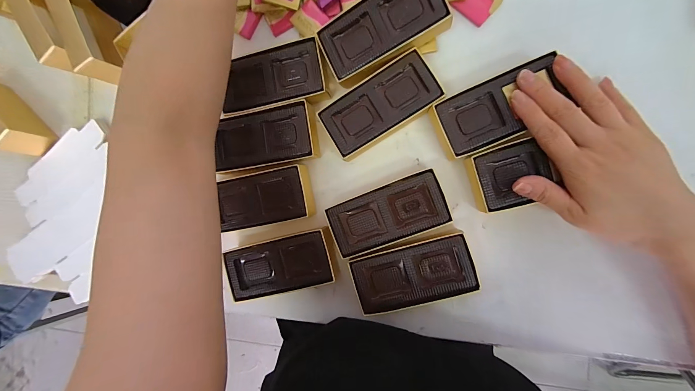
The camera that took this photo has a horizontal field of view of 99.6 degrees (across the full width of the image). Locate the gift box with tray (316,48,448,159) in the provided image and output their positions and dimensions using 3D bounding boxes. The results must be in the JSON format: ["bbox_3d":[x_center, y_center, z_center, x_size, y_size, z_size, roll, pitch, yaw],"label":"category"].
[{"bbox_3d":[0.032,-0.089,0.296,0.112,0.029,0.057,-32,87,10],"label":"gift box with tray"}]

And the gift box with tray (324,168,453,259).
[{"bbox_3d":[0.040,0.018,0.299,0.112,0.033,0.054,-21,88,10],"label":"gift box with tray"}]

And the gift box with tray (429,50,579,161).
[{"bbox_3d":[0.137,-0.077,0.277,0.106,0.028,0.060,-20,92,9],"label":"gift box with tray"}]

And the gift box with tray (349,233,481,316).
[{"bbox_3d":[0.065,0.078,0.296,0.112,0.030,0.058,-16,89,10],"label":"gift box with tray"}]

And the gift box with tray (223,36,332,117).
[{"bbox_3d":[-0.077,-0.120,0.307,0.106,0.032,0.058,-10,90,10],"label":"gift box with tray"}]

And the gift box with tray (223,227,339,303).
[{"bbox_3d":[-0.067,0.073,0.318,0.115,0.032,0.056,-14,90,10],"label":"gift box with tray"}]

